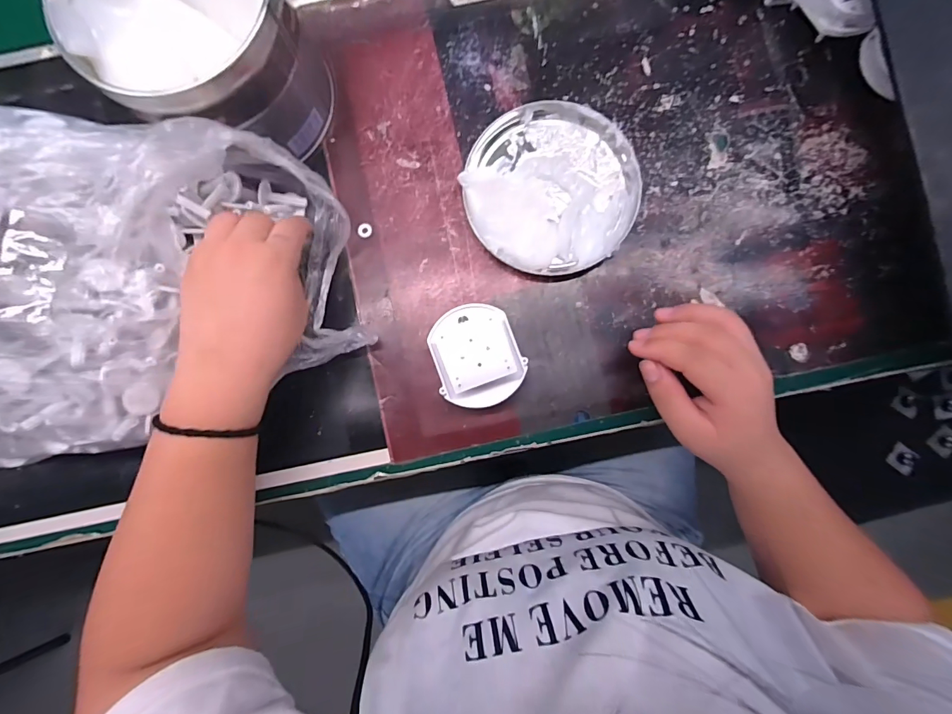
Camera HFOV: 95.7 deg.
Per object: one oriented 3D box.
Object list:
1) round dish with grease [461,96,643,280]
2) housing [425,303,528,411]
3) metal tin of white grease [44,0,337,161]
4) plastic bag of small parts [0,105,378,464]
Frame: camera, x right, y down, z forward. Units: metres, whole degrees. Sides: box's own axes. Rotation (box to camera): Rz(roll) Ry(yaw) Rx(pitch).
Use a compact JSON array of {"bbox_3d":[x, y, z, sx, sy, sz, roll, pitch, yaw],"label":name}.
[{"bbox_3d":[0.056,-0.127,0.319,0.124,0.026,0.128,0,87,0],"label":"round dish with grease"},{"bbox_3d":[0.001,0.001,0.304,0.059,0.044,0.067,-12,87,-1],"label":"housing"},{"bbox_3d":[-0.175,-0.203,0.288,0.126,0.099,0.118,0,87,0],"label":"metal tin of white grease"},{"bbox_3d":[-0.219,-0.044,0.256,0.258,0.138,0.193,-6,87,-1],"label":"plastic bag of small parts"}]

